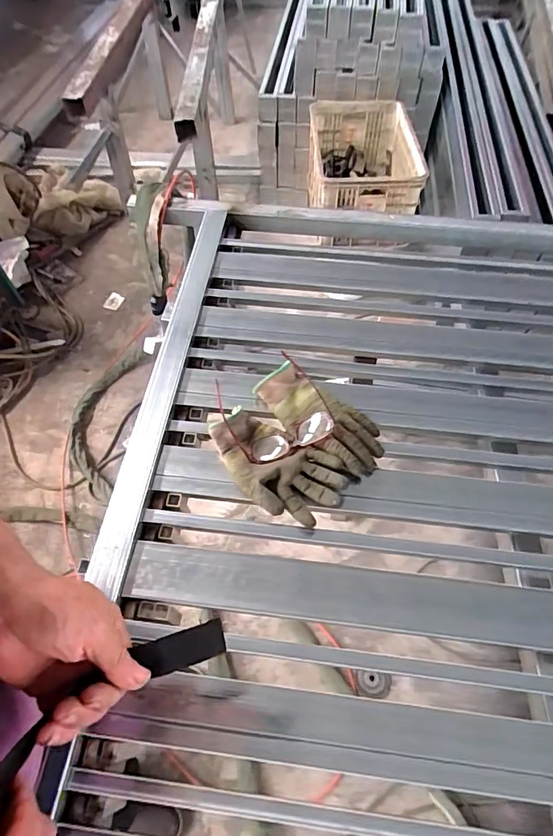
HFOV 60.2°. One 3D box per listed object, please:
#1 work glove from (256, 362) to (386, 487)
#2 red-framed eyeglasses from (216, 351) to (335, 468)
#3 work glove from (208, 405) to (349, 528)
[{"bbox_3d":[0.067,0.000,0.790,0.238,0.056,0.119,32,63,18],"label":"work glove"},{"bbox_3d":[-0.007,-0.024,0.793,0.155,0.061,0.198,-18,59,-11],"label":"red-framed eyeglasses"},{"bbox_3d":[-0.007,0.079,0.755,0.233,0.042,0.126,31,63,18],"label":"work glove"}]

